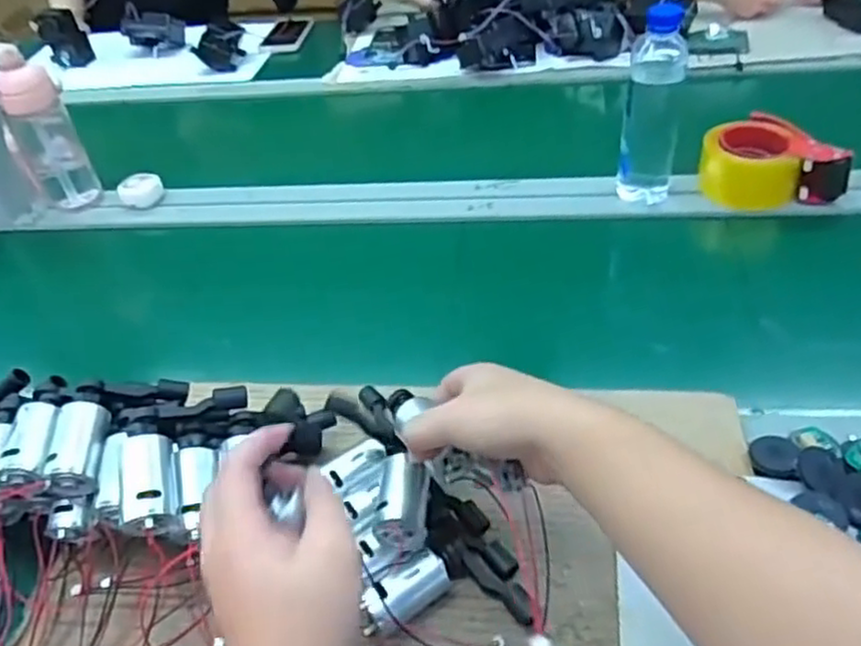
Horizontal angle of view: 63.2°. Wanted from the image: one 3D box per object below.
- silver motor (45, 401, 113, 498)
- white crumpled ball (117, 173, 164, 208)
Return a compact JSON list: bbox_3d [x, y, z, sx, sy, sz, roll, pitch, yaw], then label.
[{"bbox_3d":[-0.251,0.087,0.504,0.033,0.028,0.068,-8,55,-1],"label":"silver motor"},{"bbox_3d":[-0.389,-0.179,0.940,0.055,0.028,0.045,-28,46,-22],"label":"white crumpled ball"}]

